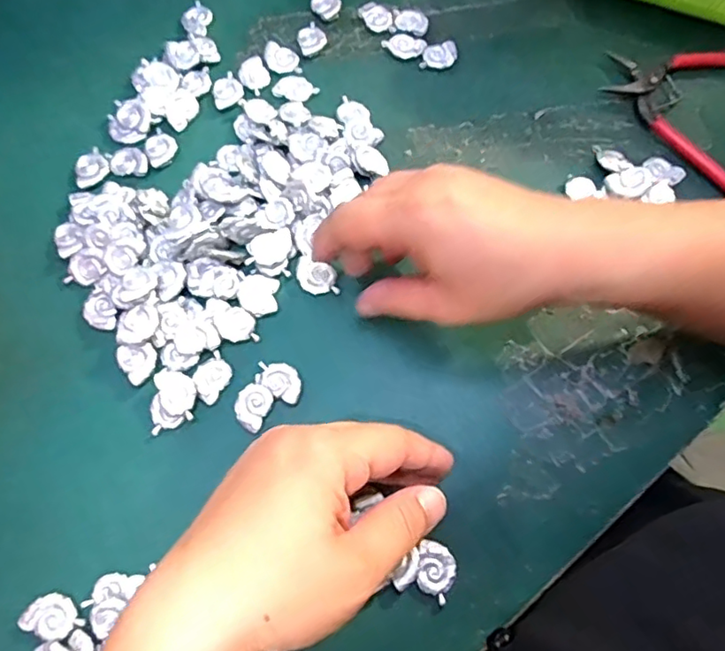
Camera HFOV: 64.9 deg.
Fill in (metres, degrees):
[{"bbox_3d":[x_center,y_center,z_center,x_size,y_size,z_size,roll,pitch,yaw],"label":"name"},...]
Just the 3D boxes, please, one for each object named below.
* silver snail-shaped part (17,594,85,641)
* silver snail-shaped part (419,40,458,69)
[{"bbox_3d":[-0.142,0.134,0.262,0.027,0.006,0.017,22,72,6],"label":"silver snail-shaped part"},{"bbox_3d":[0.051,-0.180,0.379,0.023,0.004,0.020,5,71,0],"label":"silver snail-shaped part"}]

